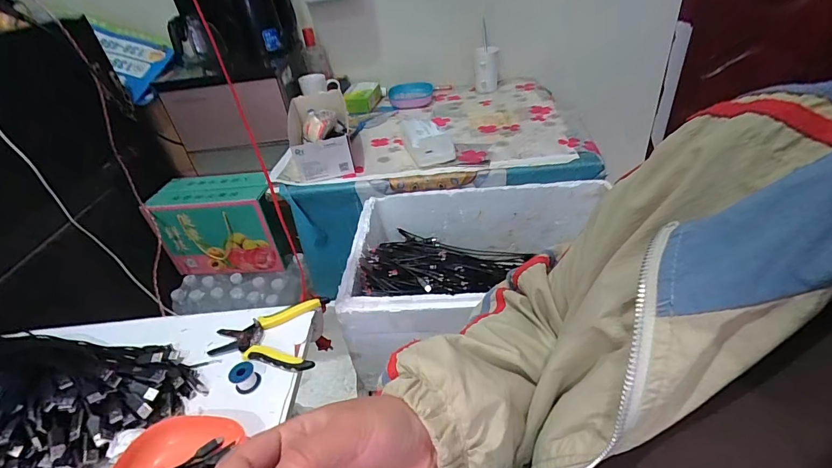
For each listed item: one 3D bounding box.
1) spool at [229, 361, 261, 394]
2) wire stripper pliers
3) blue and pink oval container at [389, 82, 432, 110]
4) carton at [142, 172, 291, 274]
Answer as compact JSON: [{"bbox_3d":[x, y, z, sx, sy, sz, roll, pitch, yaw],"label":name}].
[{"bbox_3d":[-0.214,0.180,0.503,0.030,0.028,0.028,-5,36,3],"label":"spool"},{"bbox_3d":[-0.208,0.141,0.560,0.155,0.017,0.121,-5,36,4],"label":"wire stripper pliers"},{"bbox_3d":[-0.016,-0.435,1.249,0.135,0.061,0.106,-6,36,2],"label":"blue and pink oval container"},{"bbox_3d":[-0.517,-0.030,1.129,0.338,0.230,0.161,-3,36,6],"label":"carton"}]

